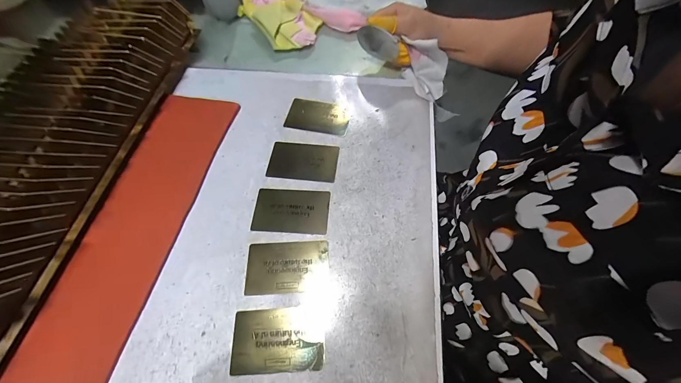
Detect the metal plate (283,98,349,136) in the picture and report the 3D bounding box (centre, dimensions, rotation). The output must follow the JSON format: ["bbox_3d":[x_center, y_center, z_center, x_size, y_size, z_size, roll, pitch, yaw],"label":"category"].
[{"bbox_3d":[-0.030,-0.101,0.388,0.082,0.004,0.050,10,63,8],"label":"metal plate"}]

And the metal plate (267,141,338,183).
[{"bbox_3d":[-0.046,-0.039,0.358,0.084,0.004,0.055,6,63,6],"label":"metal plate"}]

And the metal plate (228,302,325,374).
[{"bbox_3d":[-0.058,0.136,0.267,0.084,0.004,0.054,-5,62,0],"label":"metal plate"}]

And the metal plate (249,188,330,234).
[{"bbox_3d":[-0.057,0.022,0.330,0.085,0.004,0.053,1,64,5],"label":"metal plate"}]

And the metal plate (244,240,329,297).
[{"bbox_3d":[-0.054,0.077,0.298,0.085,0.004,0.053,-3,62,1],"label":"metal plate"}]

